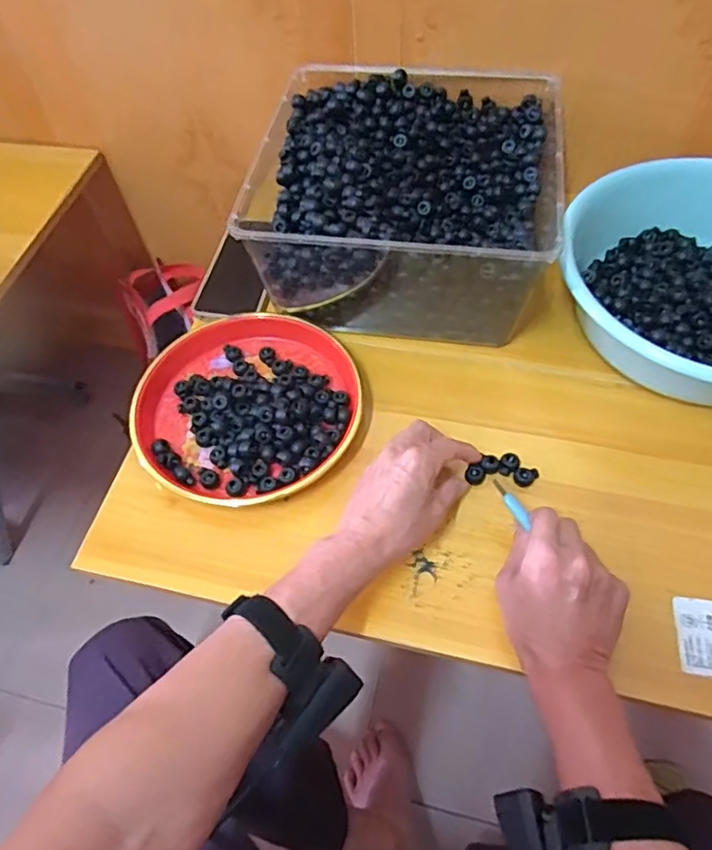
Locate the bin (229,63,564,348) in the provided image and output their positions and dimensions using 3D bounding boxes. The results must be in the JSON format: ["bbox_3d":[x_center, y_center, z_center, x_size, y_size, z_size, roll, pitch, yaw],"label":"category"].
[{"bbox_3d":[0.060,-0.246,0.674,0.287,0.139,0.276,6,58,7],"label":"bin"}]

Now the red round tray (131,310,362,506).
[{"bbox_3d":[-0.106,-0.026,0.615,0.215,0.032,0.221,-2,58,3],"label":"red round tray"}]

